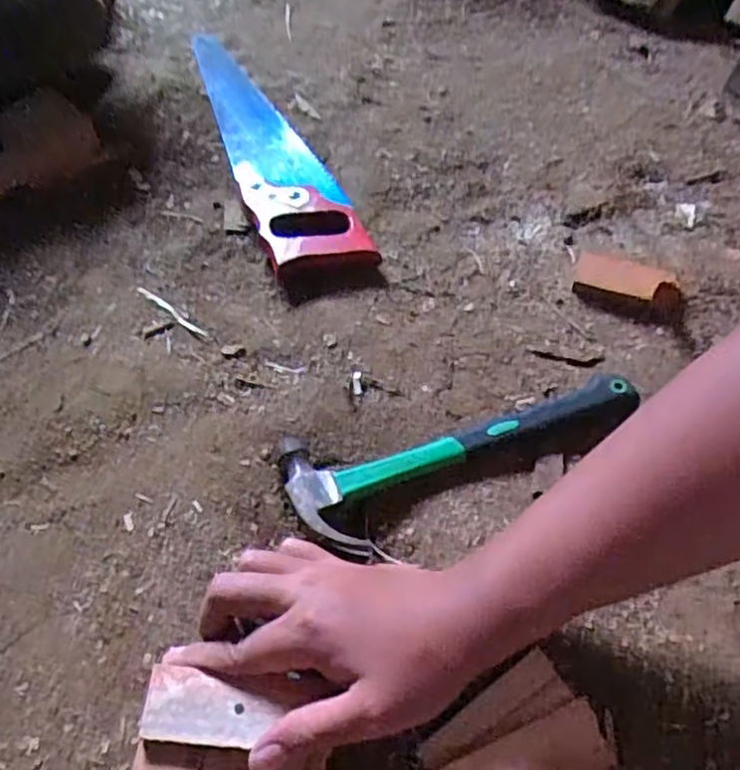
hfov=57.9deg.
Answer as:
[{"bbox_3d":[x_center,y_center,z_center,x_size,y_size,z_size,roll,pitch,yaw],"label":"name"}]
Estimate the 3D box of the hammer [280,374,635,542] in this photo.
[{"bbox_3d":[0.070,0.048,0.467,0.257,0.028,0.089,-11,56,-8],"label":"hammer"}]

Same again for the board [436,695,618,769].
[{"bbox_3d":[0.081,0.207,0.360,0.100,0.011,0.036,-19,57,-13],"label":"board"}]

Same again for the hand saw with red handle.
[{"bbox_3d":[-0.114,-0.265,0.694,0.089,0.031,0.448,-18,57,-12],"label":"hand saw with red handle"}]

